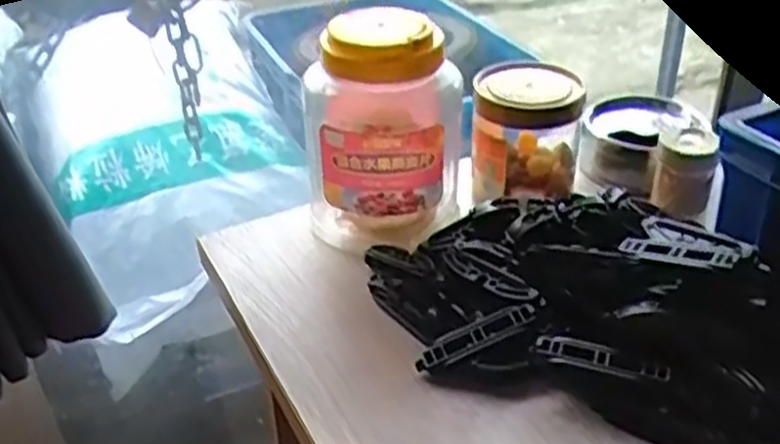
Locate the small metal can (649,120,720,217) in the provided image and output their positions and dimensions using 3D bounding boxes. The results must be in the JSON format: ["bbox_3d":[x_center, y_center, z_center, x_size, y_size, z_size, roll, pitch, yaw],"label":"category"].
[{"bbox_3d":[0.232,-0.042,0.616,0.043,0.064,0.045,-2,34,1],"label":"small metal can"}]

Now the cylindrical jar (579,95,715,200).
[{"bbox_3d":[0.218,-0.073,0.690,0.083,0.062,0.074,-28,41,-32],"label":"cylindrical jar"}]

